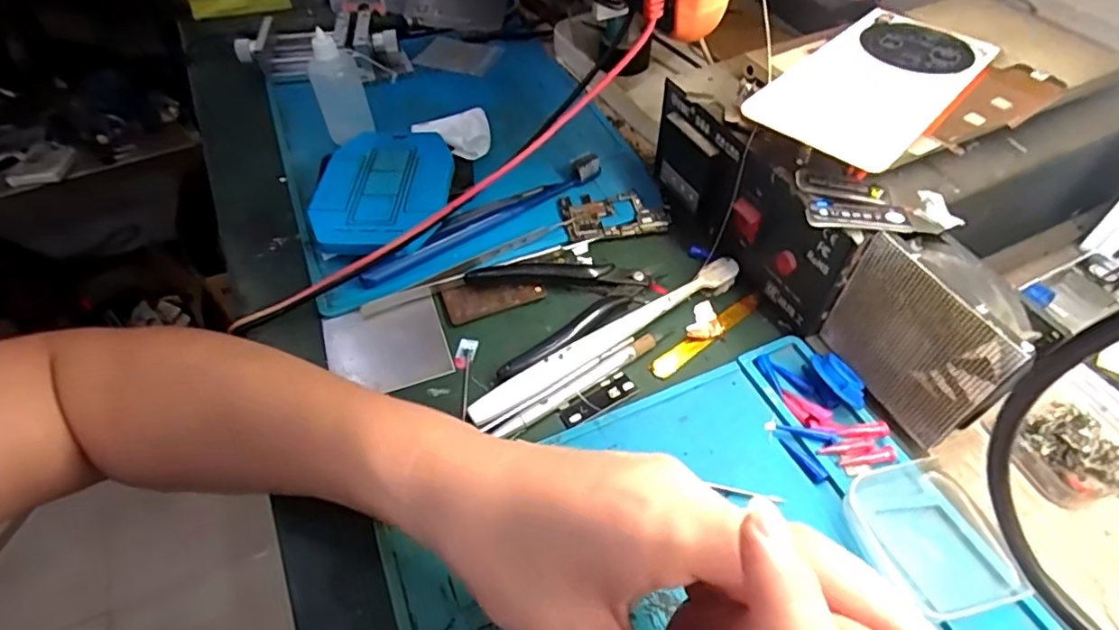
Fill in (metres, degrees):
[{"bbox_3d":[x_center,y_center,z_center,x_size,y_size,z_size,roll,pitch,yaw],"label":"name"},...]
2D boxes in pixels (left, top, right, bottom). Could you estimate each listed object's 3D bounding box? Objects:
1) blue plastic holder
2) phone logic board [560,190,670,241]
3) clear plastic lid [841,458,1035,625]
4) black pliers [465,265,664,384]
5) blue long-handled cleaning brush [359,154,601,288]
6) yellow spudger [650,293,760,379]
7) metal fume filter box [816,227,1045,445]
[{"bbox_3d":[-0.124,-0.084,0.419,0.090,0.024,0.114,-1,51,2],"label":"blue plastic holder"},{"bbox_3d":[0.038,-0.071,0.414,0.070,0.004,0.043,-9,51,-4],"label":"phone logic board"},{"bbox_3d":[0.165,0.099,0.265,0.059,0.008,0.064,-14,51,-8],"label":"clear plastic lid"},{"bbox_3d":[0.001,-0.015,0.366,0.117,0.009,0.077,-26,54,-17],"label":"black pliers"},{"bbox_3d":[-0.048,-0.067,0.404,0.185,0.014,0.011,-31,56,-21],"label":"blue long-handled cleaning brush"},{"bbox_3d":[0.088,0.012,0.351,0.085,0.004,0.012,-32,56,-21],"label":"yellow spudger"},{"bbox_3d":[0.174,0.011,0.286,0.027,0.086,0.081,-25,54,-17],"label":"metal fume filter box"}]

